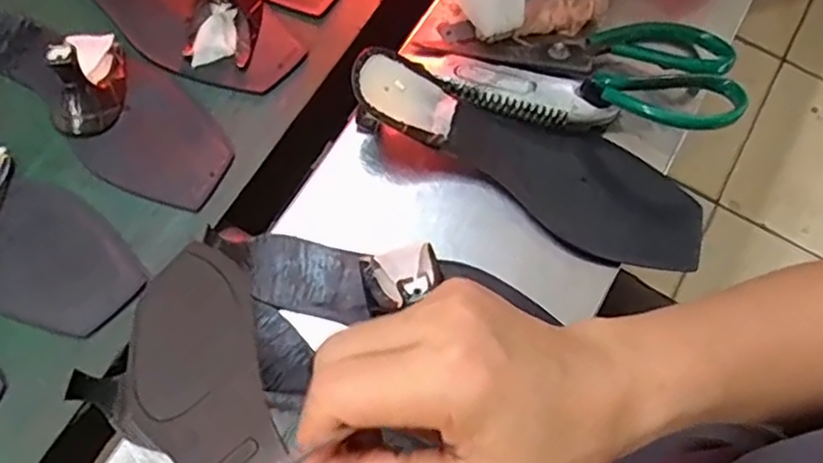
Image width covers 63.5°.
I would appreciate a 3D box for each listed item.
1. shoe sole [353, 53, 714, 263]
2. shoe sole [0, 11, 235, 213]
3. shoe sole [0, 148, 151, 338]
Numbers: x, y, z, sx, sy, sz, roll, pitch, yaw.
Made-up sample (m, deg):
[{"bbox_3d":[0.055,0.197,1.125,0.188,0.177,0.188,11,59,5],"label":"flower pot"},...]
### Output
[{"bbox_3d":[0.074,-0.047,0.416,0.232,0.024,0.079,27,70,-6],"label":"shoe sole"},{"bbox_3d":[-0.221,-0.106,0.437,0.244,0.042,0.083,40,72,12],"label":"shoe sole"},{"bbox_3d":[-0.284,-0.028,0.406,0.253,0.048,0.083,34,71,10],"label":"shoe sole"}]

